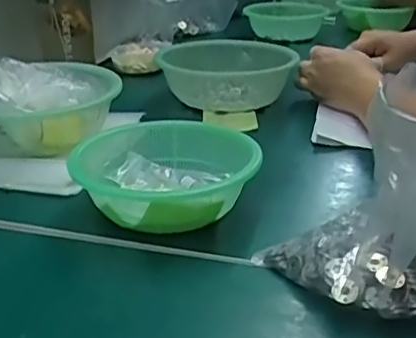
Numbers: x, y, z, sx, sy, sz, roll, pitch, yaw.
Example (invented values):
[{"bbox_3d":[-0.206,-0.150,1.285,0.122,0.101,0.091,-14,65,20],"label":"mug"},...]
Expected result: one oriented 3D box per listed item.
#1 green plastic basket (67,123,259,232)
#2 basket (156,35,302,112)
[{"bbox_3d":[-0.036,0.008,0.546,0.162,0.057,0.163,1,24,5],"label":"green plastic basket"},{"bbox_3d":[0.015,-0.138,0.866,0.169,0.072,0.214,-5,24,-9],"label":"basket"}]

